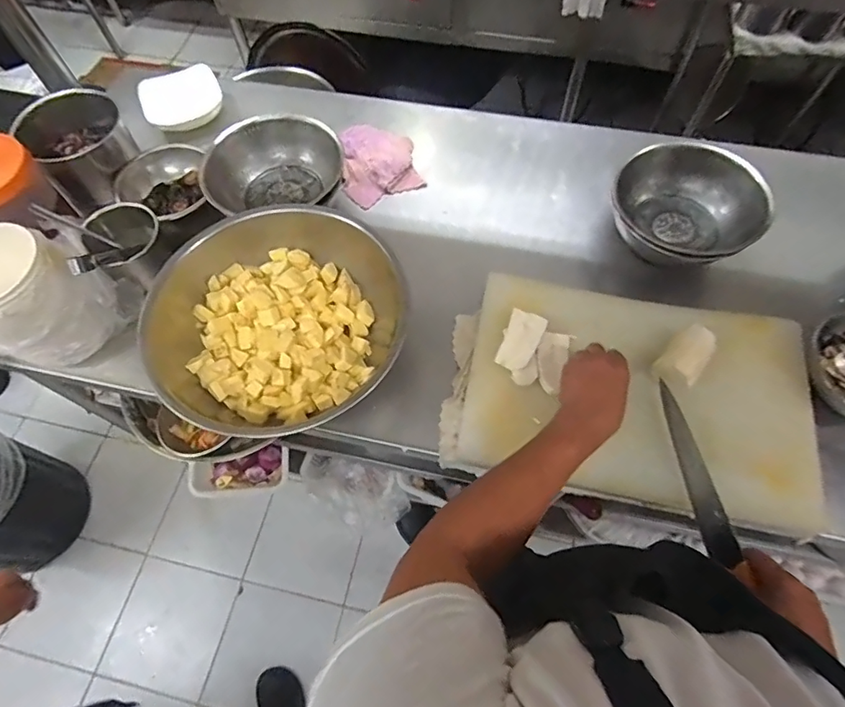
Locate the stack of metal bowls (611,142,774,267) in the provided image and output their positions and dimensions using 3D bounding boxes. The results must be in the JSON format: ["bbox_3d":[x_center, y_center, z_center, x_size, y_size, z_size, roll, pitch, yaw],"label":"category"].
[{"bbox_3d":[0.424,-0.235,0.797,0.252,0.084,0.200,-30,67,-12],"label":"stack of metal bowls"}]

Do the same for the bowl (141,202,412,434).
[{"bbox_3d":[-0.213,-0.049,0.730,0.294,0.161,0.350,25,68,13],"label":"bowl"}]

